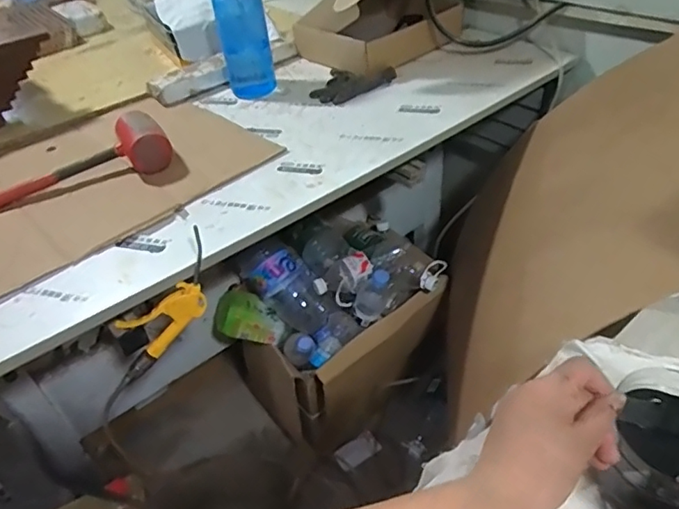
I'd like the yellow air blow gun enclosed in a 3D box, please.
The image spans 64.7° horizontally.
[{"bbox_3d":[-0.256,0.082,0.792,0.102,0.273,0.025,20,23,-38],"label":"yellow air blow gun"}]

